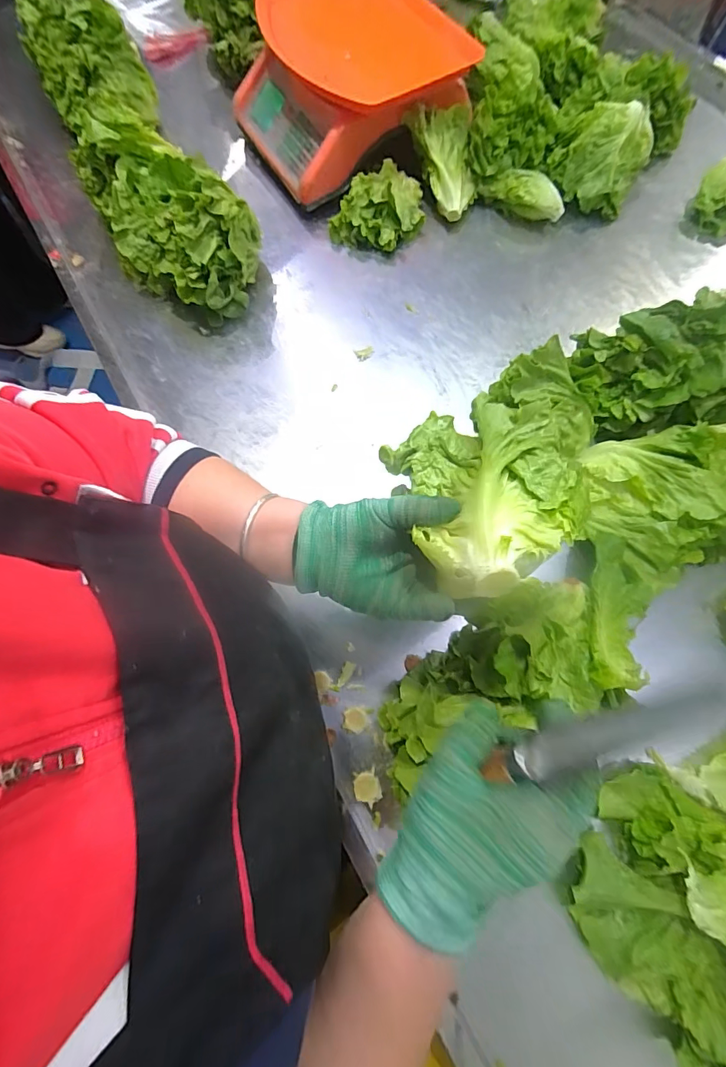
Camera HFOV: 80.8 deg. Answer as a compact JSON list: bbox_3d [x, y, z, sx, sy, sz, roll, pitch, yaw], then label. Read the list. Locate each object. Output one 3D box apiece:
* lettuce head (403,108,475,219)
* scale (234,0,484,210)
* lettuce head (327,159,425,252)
[{"bbox_3d":[0.131,-0.535,0.605,0.096,0.079,0.128,-27,74,-7],"label":"lettuce head"},{"bbox_3d":[-0.021,-0.653,0.621,0.290,0.128,0.275,-27,74,-7],"label":"scale"},{"bbox_3d":[0.020,-0.469,0.610,0.132,0.052,0.118,1,72,1],"label":"lettuce head"}]

